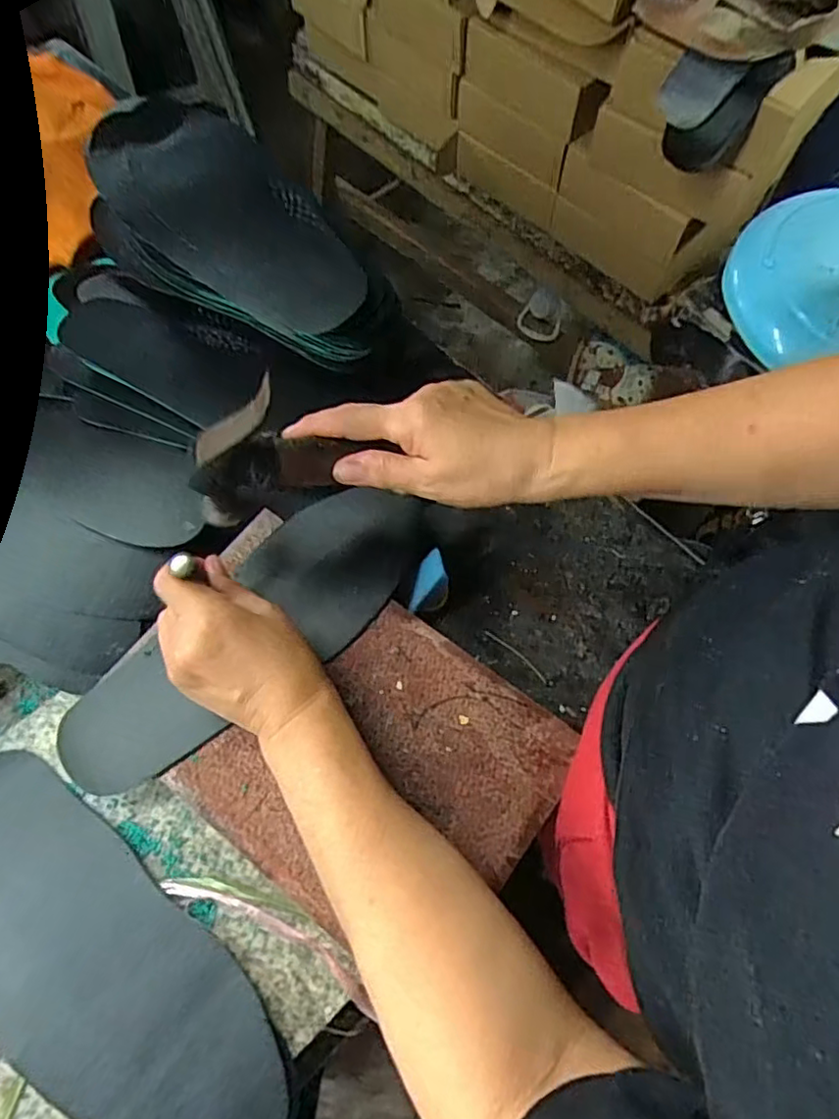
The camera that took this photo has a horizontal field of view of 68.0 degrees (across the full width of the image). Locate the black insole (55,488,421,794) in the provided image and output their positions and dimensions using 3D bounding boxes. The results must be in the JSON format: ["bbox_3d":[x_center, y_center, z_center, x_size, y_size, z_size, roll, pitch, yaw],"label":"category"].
[{"bbox_3d":[-0.110,0.046,0.430,0.093,0.011,0.281,44,71,8],"label":"black insole"}]

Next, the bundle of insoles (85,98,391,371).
[{"bbox_3d":[-0.150,-0.252,0.492,0.294,0.073,0.129,39,72,14],"label":"bundle of insoles"}]

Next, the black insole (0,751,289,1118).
[{"bbox_3d":[-0.197,0.235,0.363,0.279,0.011,0.116,34,71,13],"label":"black insole"}]

